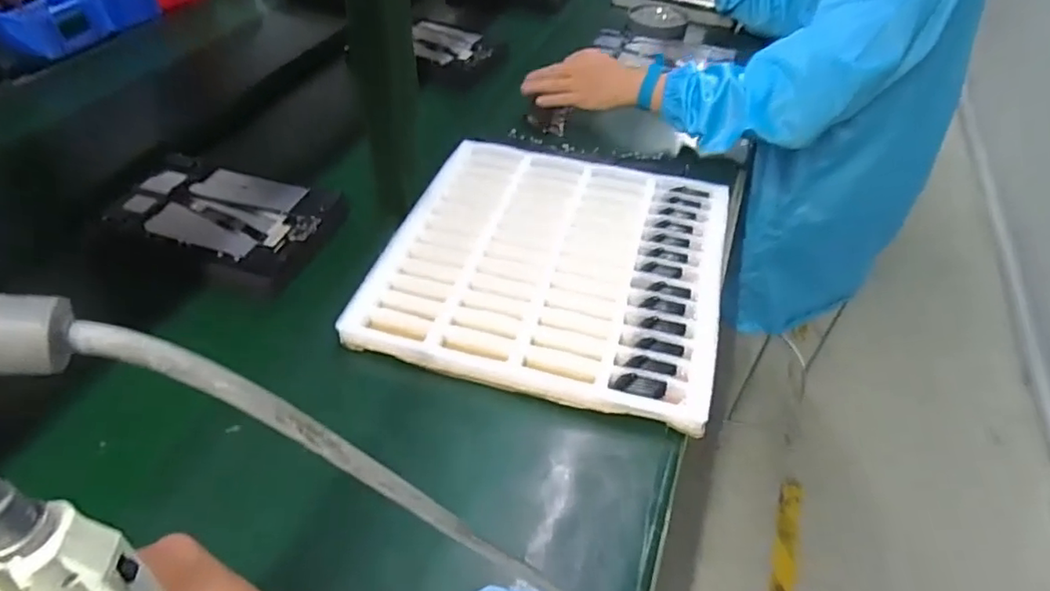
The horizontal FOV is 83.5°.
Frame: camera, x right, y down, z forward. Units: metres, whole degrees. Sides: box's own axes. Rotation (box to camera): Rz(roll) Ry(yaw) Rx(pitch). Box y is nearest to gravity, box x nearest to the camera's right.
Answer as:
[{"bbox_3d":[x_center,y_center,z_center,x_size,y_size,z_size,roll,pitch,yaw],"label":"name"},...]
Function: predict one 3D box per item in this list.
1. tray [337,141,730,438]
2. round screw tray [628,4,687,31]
[{"bbox_3d":[0.034,-0.041,0.632,0.339,0.036,0.334,13,46,10],"label":"tray"},{"bbox_3d":[0.254,-0.534,1.143,0.108,0.022,0.111,1,46,-1],"label":"round screw tray"}]

